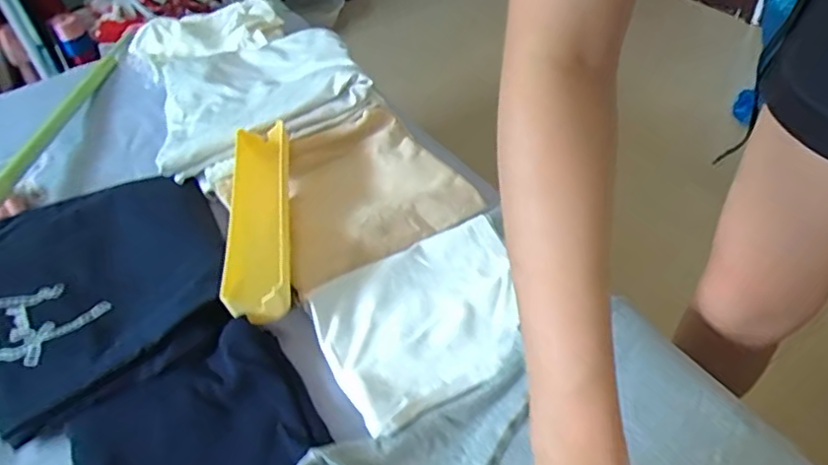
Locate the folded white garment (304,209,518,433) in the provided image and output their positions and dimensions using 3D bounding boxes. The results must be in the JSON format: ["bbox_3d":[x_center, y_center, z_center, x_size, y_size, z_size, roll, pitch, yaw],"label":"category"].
[{"bbox_3d":[0.017,0.070,0.546,0.210,0.022,0.164,-26,49,-18],"label":"folded white garment"}]

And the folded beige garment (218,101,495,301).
[{"bbox_3d":[-0.074,-0.050,0.659,0.228,0.028,0.211,-30,51,-21],"label":"folded beige garment"}]

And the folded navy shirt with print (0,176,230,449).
[{"bbox_3d":[-0.315,0.041,0.582,0.242,0.034,0.277,-27,50,-18],"label":"folded navy shirt with print"}]

